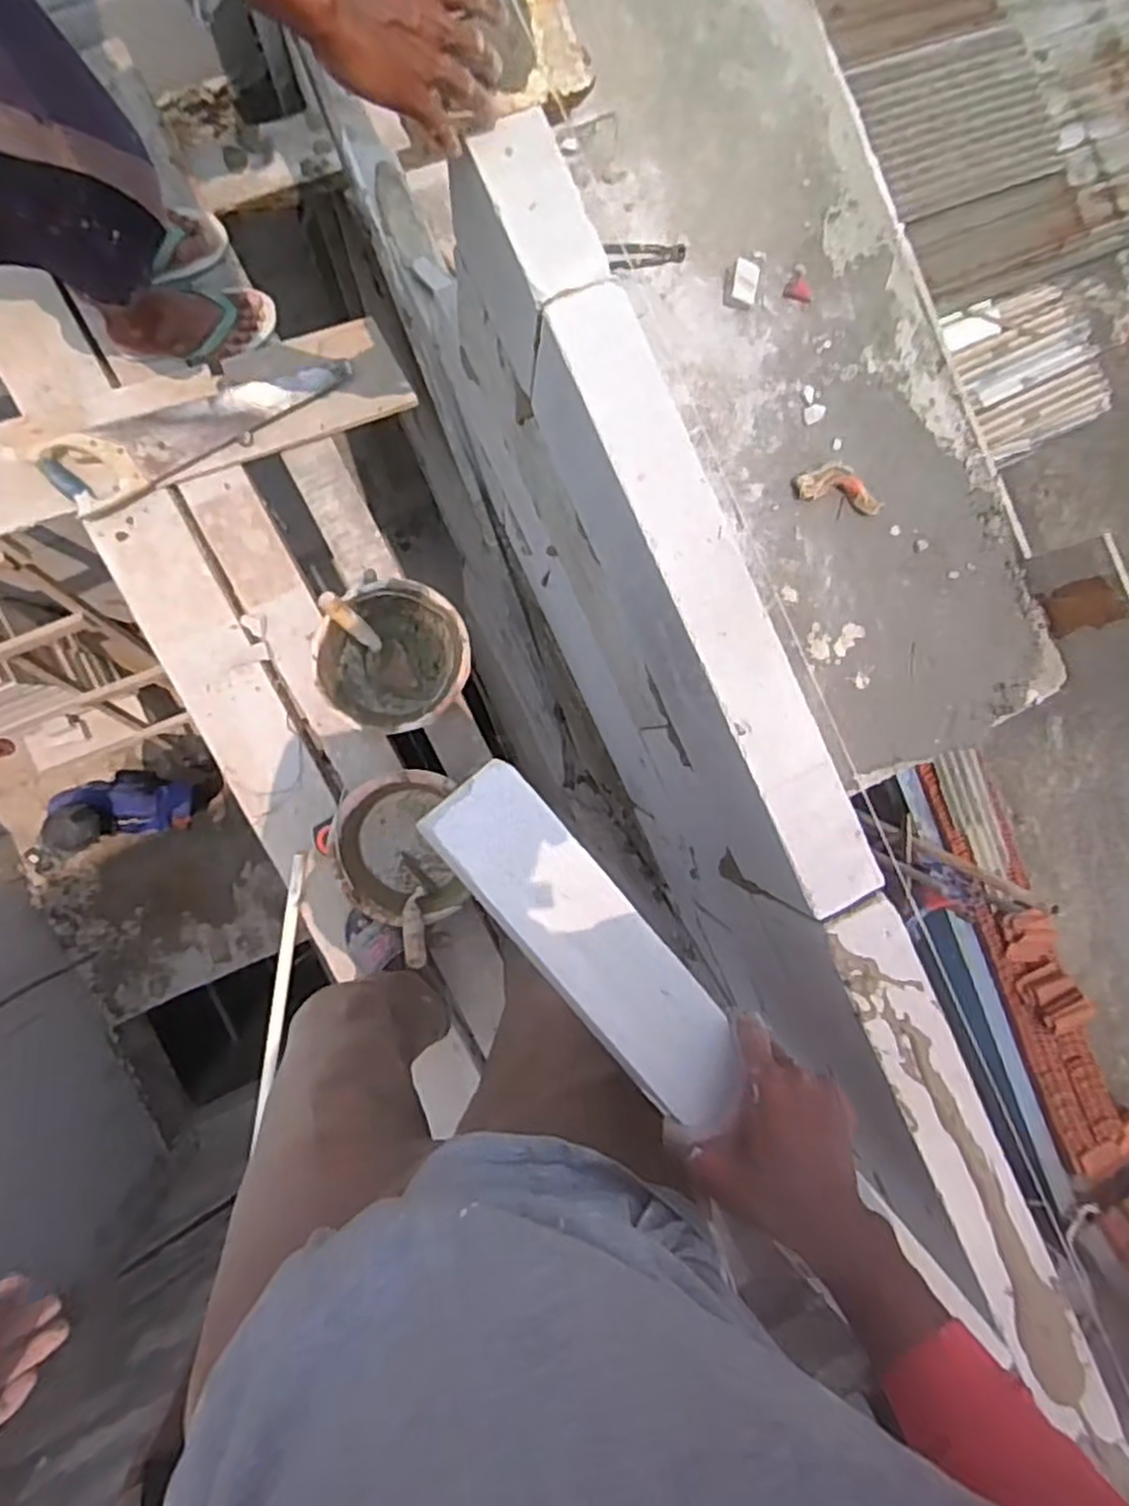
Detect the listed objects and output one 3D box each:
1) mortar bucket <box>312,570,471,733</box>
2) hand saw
[{"bbox_3d":[-0.297,-0.163,1.292,0.251,0.150,0.237,0,91,-6],"label":"mortar bucket"},{"bbox_3d":[-0.612,-0.548,1.276,0.515,0.035,0.119,-24,111,-12],"label":"hand saw"}]

